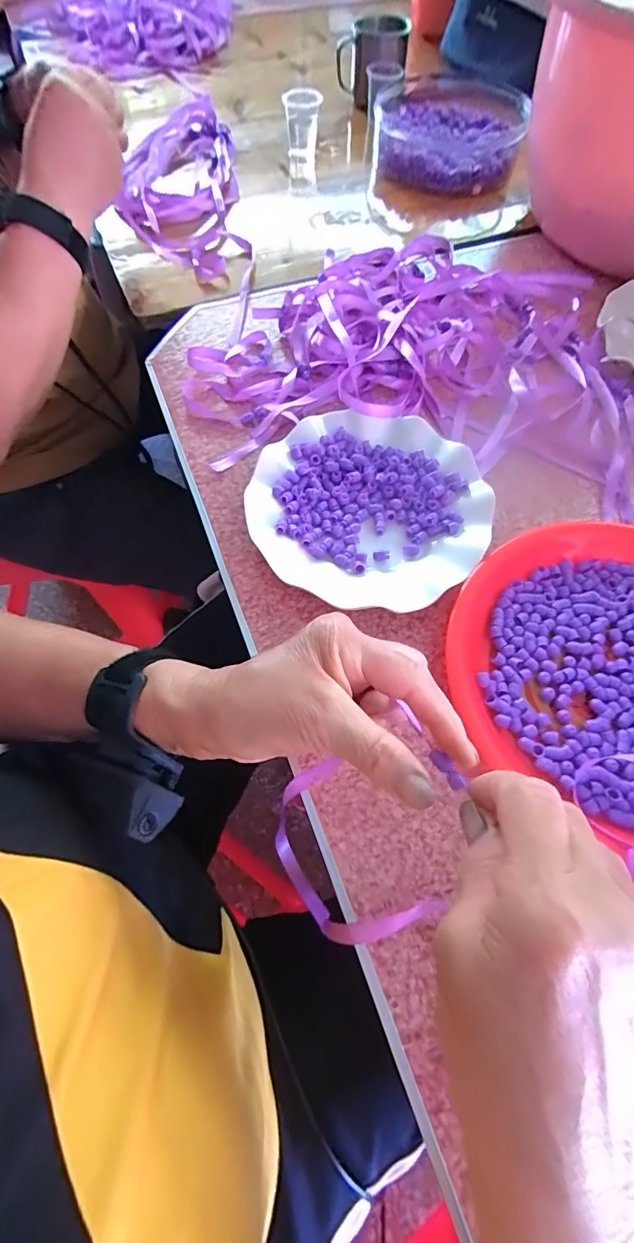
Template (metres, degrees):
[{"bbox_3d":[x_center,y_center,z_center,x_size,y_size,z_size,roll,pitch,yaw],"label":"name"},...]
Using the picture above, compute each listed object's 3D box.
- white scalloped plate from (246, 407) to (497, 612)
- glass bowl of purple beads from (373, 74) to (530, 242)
[{"bbox_3d":[0.041,-0.090,0.372,0.177,0.023,0.172,0,64,0],"label":"white scalloped plate"},{"bbox_3d":[0.177,-0.661,0.660,0.199,0.067,0.290,2,64,1],"label":"glass bowl of purple beads"}]

